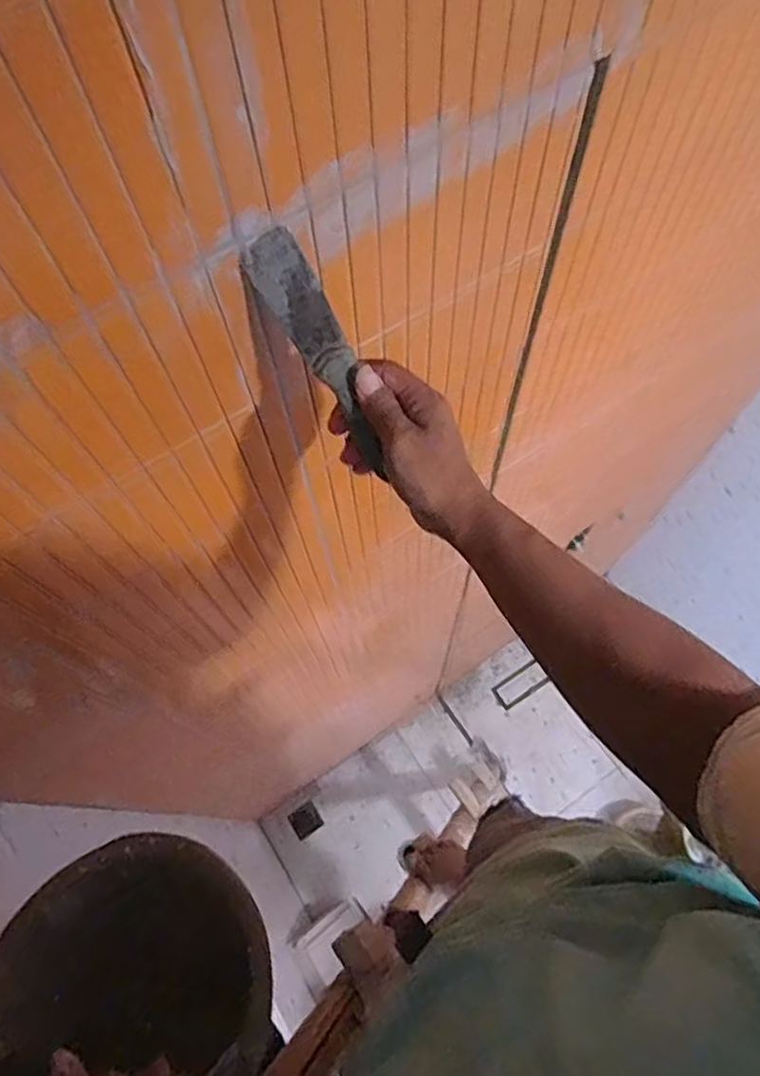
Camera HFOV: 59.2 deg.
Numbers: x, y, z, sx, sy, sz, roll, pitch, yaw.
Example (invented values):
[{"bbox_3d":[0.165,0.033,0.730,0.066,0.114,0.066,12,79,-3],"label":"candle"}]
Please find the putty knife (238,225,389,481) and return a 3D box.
[{"bbox_3d":[-0.036,-0.124,0.471,0.036,0.179,0.019,-36,27,-13],"label":"putty knife"}]

